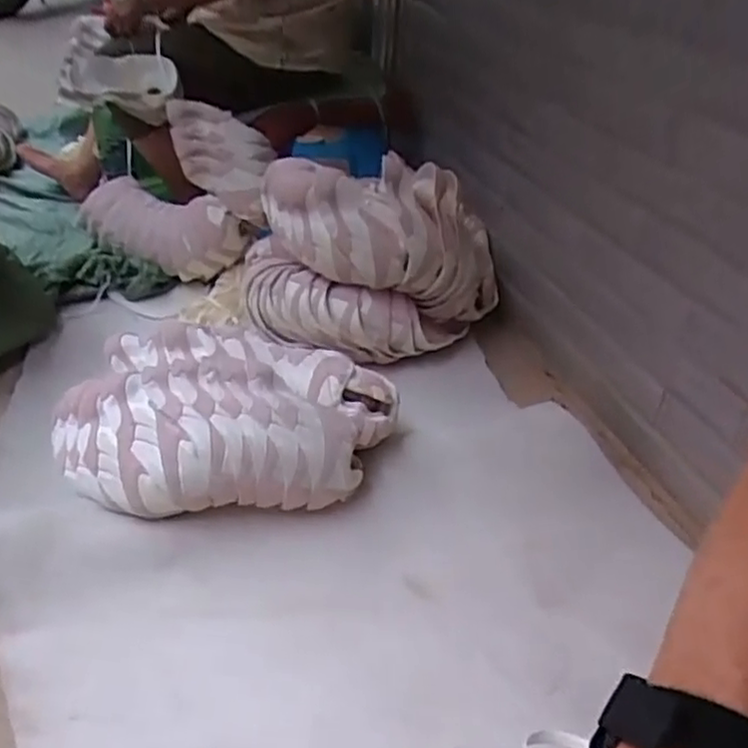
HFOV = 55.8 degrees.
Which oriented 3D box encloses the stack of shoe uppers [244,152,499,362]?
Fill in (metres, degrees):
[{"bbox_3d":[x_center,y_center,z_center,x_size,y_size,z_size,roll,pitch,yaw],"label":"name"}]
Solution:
[{"bbox_3d":[0.000,-0.202,1.182,0.433,0.267,0.264,1,35,-4],"label":"stack of shoe uppers"}]

